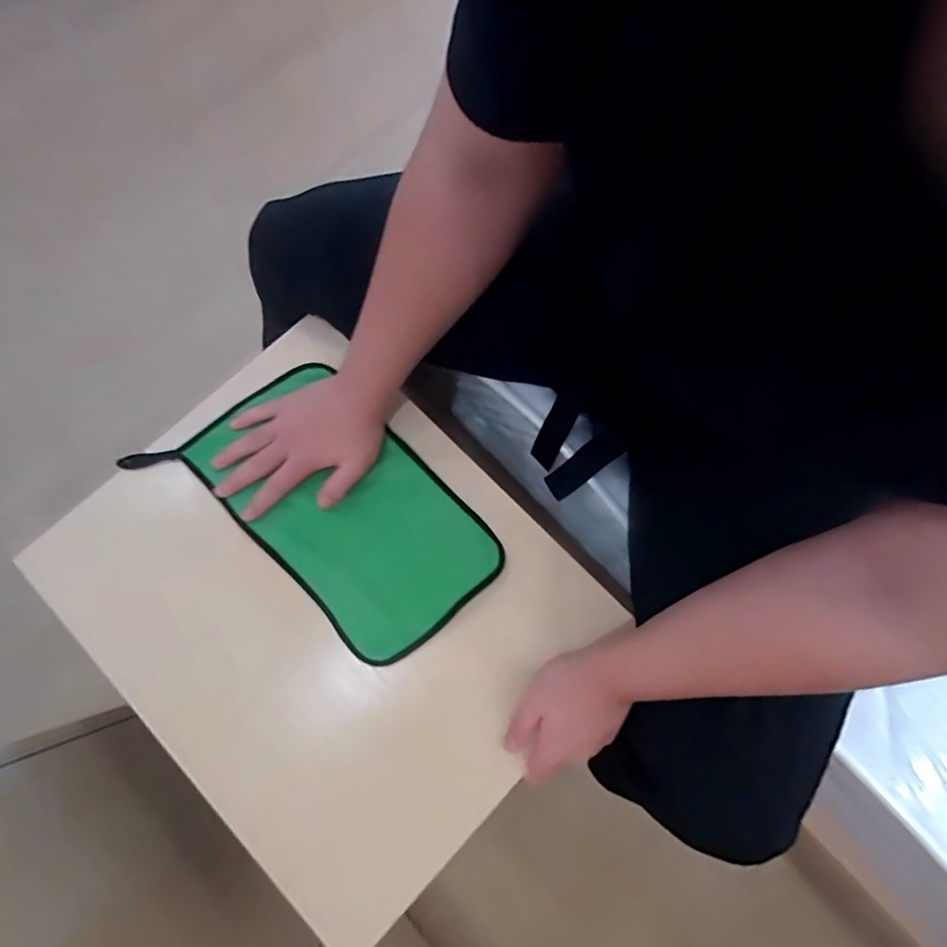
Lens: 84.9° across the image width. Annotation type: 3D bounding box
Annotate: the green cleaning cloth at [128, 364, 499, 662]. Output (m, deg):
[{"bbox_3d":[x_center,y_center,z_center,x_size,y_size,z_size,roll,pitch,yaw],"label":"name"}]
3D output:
[{"bbox_3d":[-0.149,0.032,0.532,0.196,0.011,0.331,-44,82,-8],"label":"green cleaning cloth"}]

